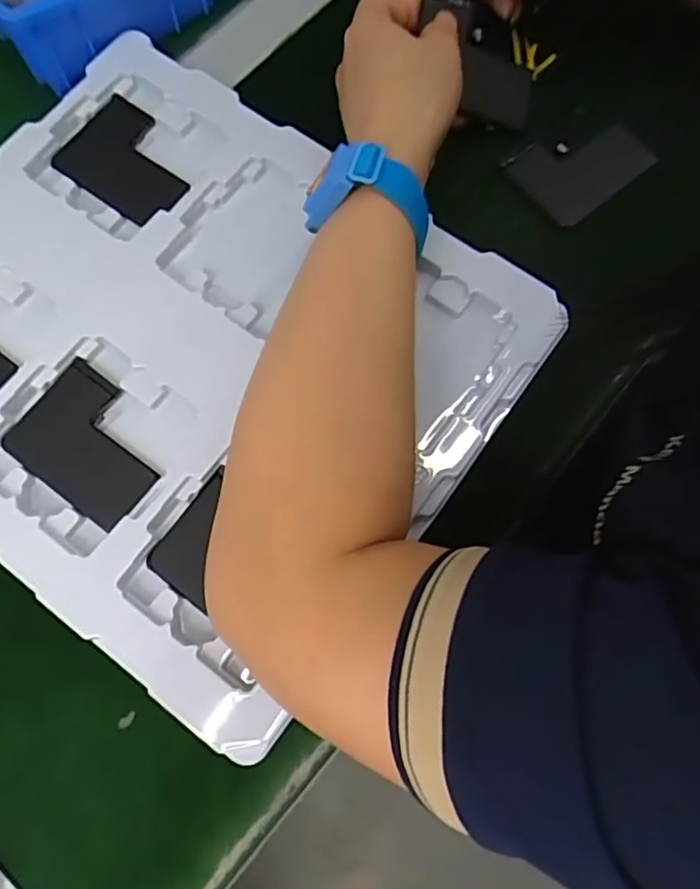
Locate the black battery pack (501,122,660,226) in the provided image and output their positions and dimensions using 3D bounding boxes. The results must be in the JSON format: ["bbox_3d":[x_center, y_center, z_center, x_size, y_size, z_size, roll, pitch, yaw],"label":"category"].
[{"bbox_3d":[0.138,-0.167,0.353,0.073,0.005,0.055,-37,81,-8],"label":"black battery pack"}]

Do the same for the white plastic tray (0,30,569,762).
[{"bbox_3d":[-0.092,-0.060,0.312,0.329,0.016,0.279,35,79,7],"label":"white plastic tray"}]

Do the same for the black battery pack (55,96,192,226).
[{"bbox_3d":[-0.131,-0.170,0.353,0.084,0.010,0.062,36,80,7],"label":"black battery pack"}]

